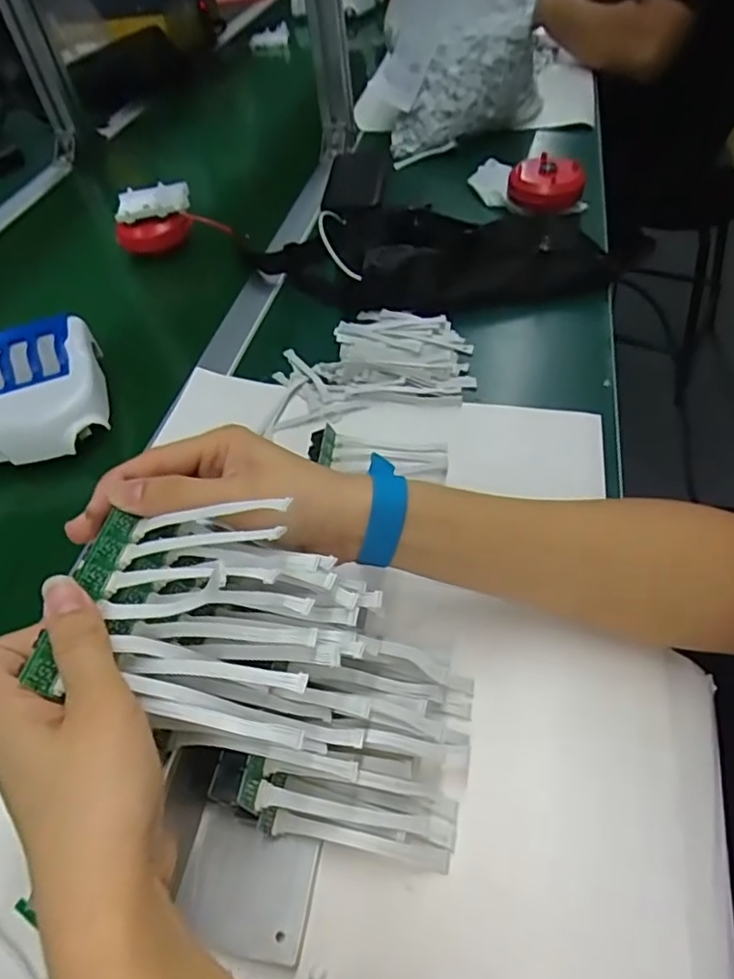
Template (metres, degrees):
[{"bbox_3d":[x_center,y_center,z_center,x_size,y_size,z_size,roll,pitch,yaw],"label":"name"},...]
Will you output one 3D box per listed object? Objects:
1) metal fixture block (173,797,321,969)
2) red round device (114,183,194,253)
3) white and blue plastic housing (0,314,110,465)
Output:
[{"bbox_3d":[-0.059,0.195,0.306,0.064,0.013,0.056,7,50,12],"label":"metal fixture block"},{"bbox_3d":[-0.272,-0.350,0.796,0.098,0.061,0.074,-11,49,-3],"label":"red round device"},{"bbox_3d":[-0.332,-0.077,0.554,0.182,0.064,0.134,-18,49,-10],"label":"white and blue plastic housing"}]

